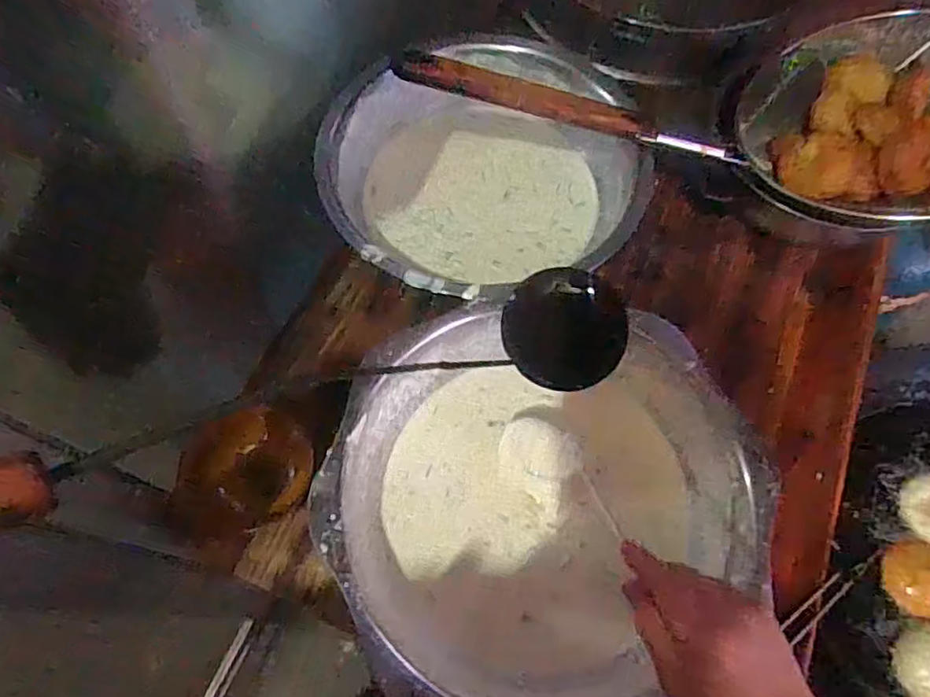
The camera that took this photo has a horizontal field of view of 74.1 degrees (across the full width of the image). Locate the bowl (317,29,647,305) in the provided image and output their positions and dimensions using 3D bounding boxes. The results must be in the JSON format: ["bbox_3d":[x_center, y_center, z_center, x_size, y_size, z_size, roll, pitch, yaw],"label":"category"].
[{"bbox_3d":[0.021,-0.183,0.681,0.339,0.108,0.312,0,66,-1],"label":"bowl"}]

